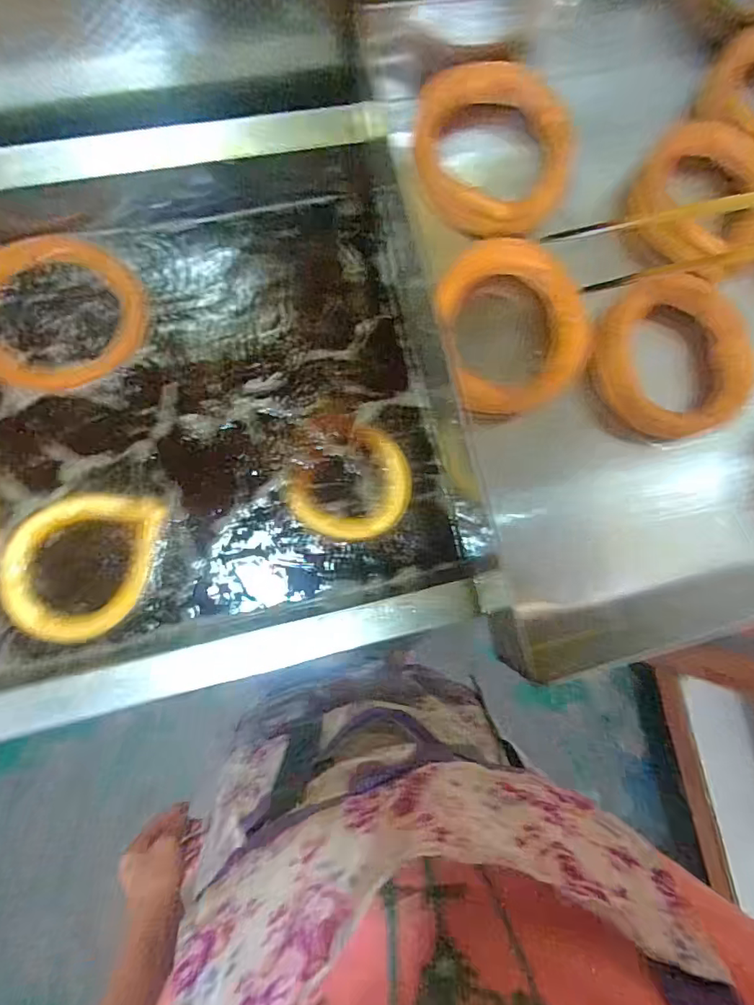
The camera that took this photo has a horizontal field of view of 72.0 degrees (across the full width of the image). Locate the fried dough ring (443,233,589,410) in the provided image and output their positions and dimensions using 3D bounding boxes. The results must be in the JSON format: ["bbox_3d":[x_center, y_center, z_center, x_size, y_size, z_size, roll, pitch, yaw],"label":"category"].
[{"bbox_3d":[0.140,-0.177,0.534,0.136,0.043,0.171,-20,115,7],"label":"fried dough ring"}]

